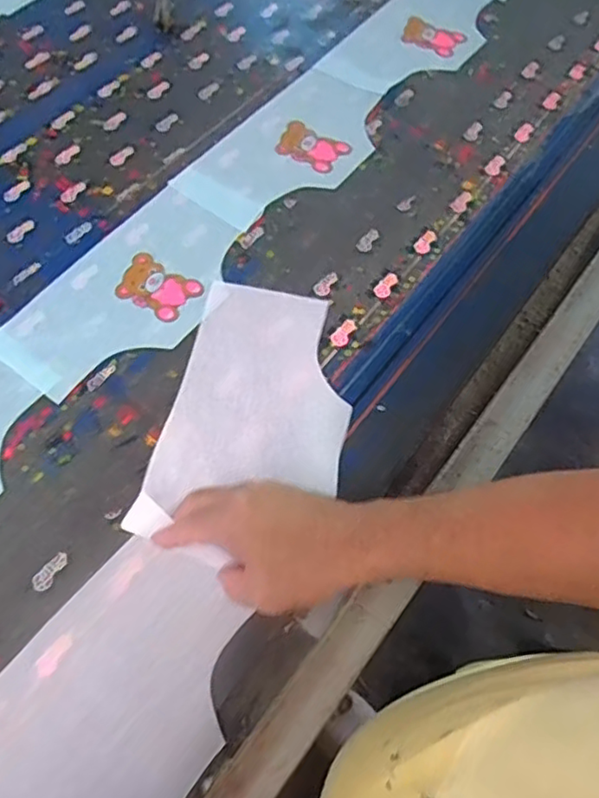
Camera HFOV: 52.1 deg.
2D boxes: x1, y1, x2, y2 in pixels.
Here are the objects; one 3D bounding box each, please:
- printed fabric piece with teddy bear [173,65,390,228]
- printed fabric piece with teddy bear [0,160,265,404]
[{"bbox_3d":[-0.006,-0.304,0.738,0.152,0.005,0.276,33,67,17],"label":"printed fabric piece with teddy bear"},{"bbox_3d":[-0.160,-0.128,0.642,0.151,0.005,0.313,31,66,16],"label":"printed fabric piece with teddy bear"}]

